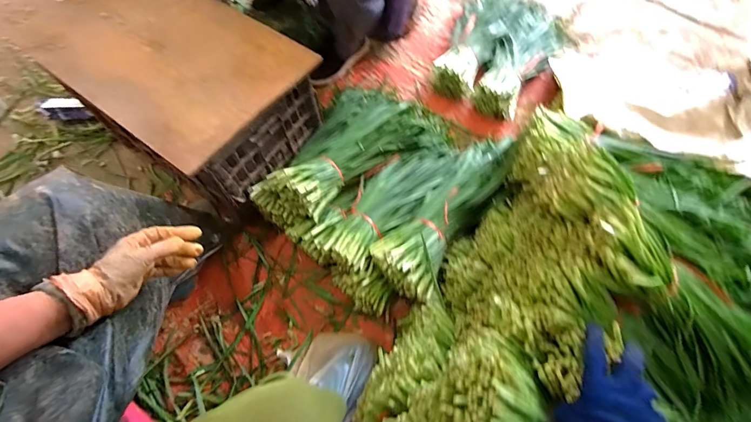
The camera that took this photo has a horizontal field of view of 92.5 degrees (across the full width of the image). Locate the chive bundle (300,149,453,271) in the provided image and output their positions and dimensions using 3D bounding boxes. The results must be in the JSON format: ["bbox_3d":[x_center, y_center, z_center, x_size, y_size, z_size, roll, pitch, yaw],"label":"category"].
[{"bbox_3d":[0.024,-0.024,0.804,0.395,0.083,0.159,-38,70,-16],"label":"chive bundle"}]

